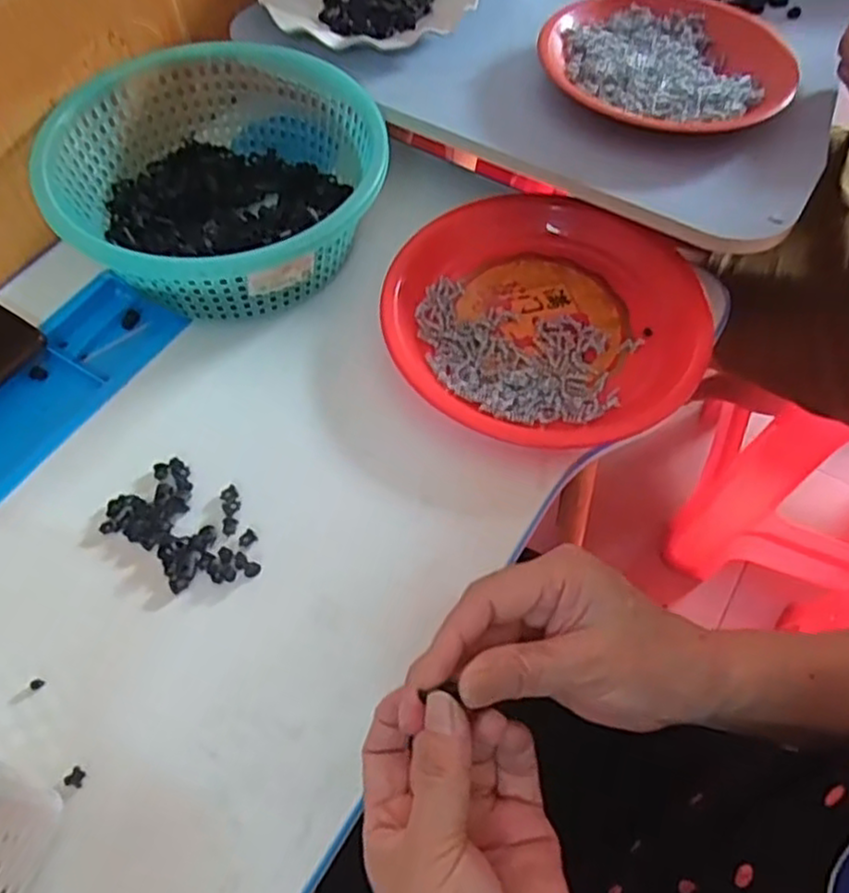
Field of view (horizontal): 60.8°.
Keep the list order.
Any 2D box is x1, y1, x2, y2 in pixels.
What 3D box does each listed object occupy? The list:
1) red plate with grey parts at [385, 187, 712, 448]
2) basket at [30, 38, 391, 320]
[{"bbox_3d":[0.086,-0.092,0.513,0.221,0.028,0.204,0,59,-1],"label":"red plate with grey parts"},{"bbox_3d":[-0.156,-0.198,0.536,0.225,0.075,0.230,0,59,-1],"label":"basket"}]

